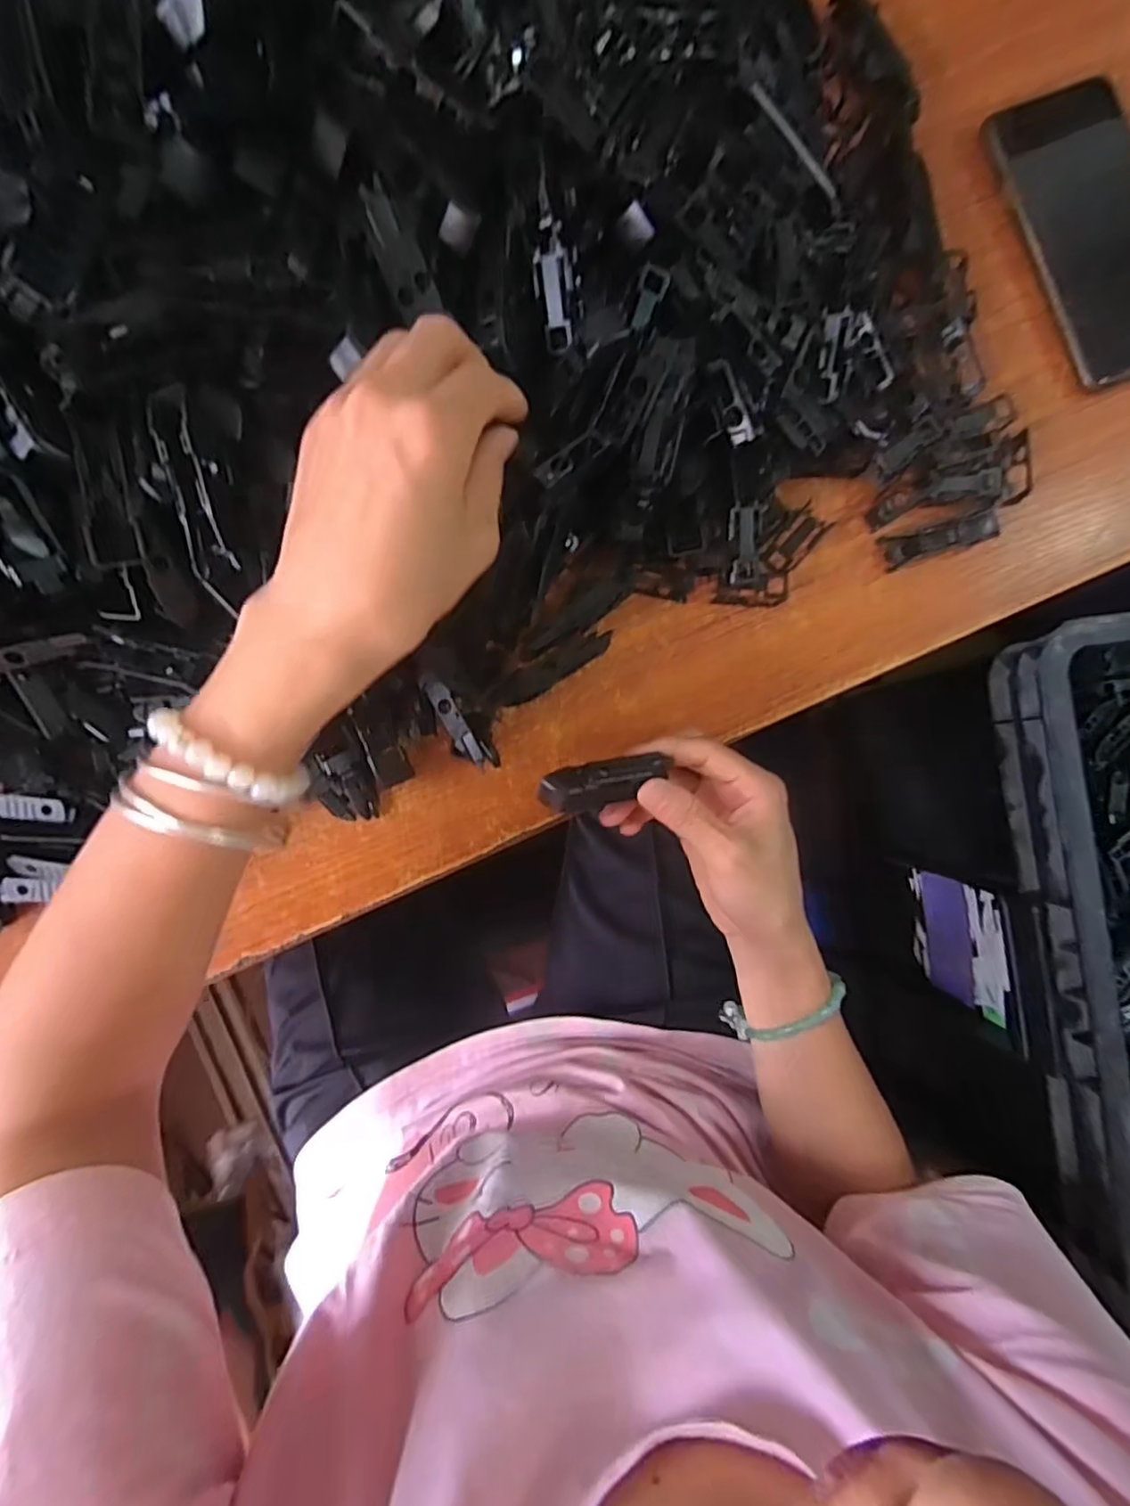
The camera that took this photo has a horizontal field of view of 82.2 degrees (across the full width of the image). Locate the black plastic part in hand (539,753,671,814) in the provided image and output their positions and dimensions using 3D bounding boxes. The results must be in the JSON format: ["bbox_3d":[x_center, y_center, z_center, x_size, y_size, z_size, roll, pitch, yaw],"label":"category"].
[{"bbox_3d":[0.019,0.014,0.307,0.063,0.010,0.022,-14,90,-14],"label":"black plastic part in hand"}]

